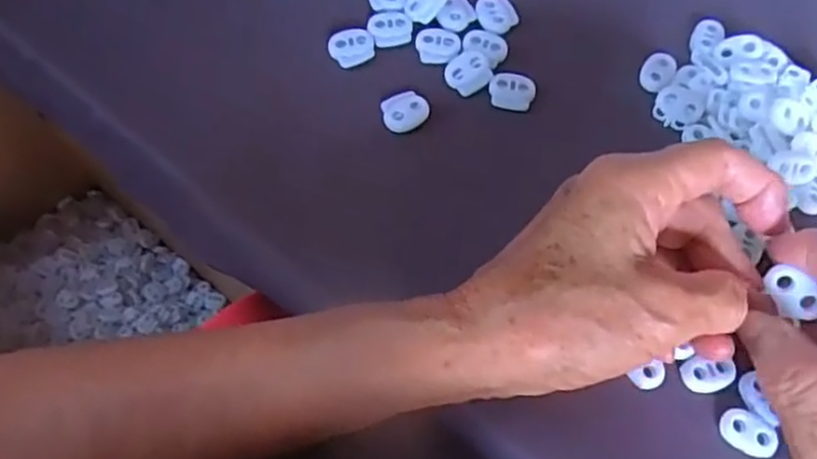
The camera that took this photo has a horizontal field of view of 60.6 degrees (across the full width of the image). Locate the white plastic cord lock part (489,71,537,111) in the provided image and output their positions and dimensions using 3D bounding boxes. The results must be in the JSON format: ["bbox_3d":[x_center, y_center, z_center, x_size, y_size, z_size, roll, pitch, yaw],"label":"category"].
[{"bbox_3d":[0.050,-0.067,0.338,0.022,0.004,0.019,15,67,4],"label":"white plastic cord lock part"}]

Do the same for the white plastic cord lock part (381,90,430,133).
[{"bbox_3d":[-0.002,-0.057,0.333,0.022,0.004,0.019,-32,72,-15],"label":"white plastic cord lock part"}]

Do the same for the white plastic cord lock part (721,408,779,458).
[{"bbox_3d":[0.135,0.081,0.278,0.020,0.009,0.014,35,70,12],"label":"white plastic cord lock part"}]

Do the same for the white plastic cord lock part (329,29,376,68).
[{"bbox_3d":[-0.028,-0.091,0.346,0.022,0.004,0.018,-22,70,-12],"label":"white plastic cord lock part"}]

